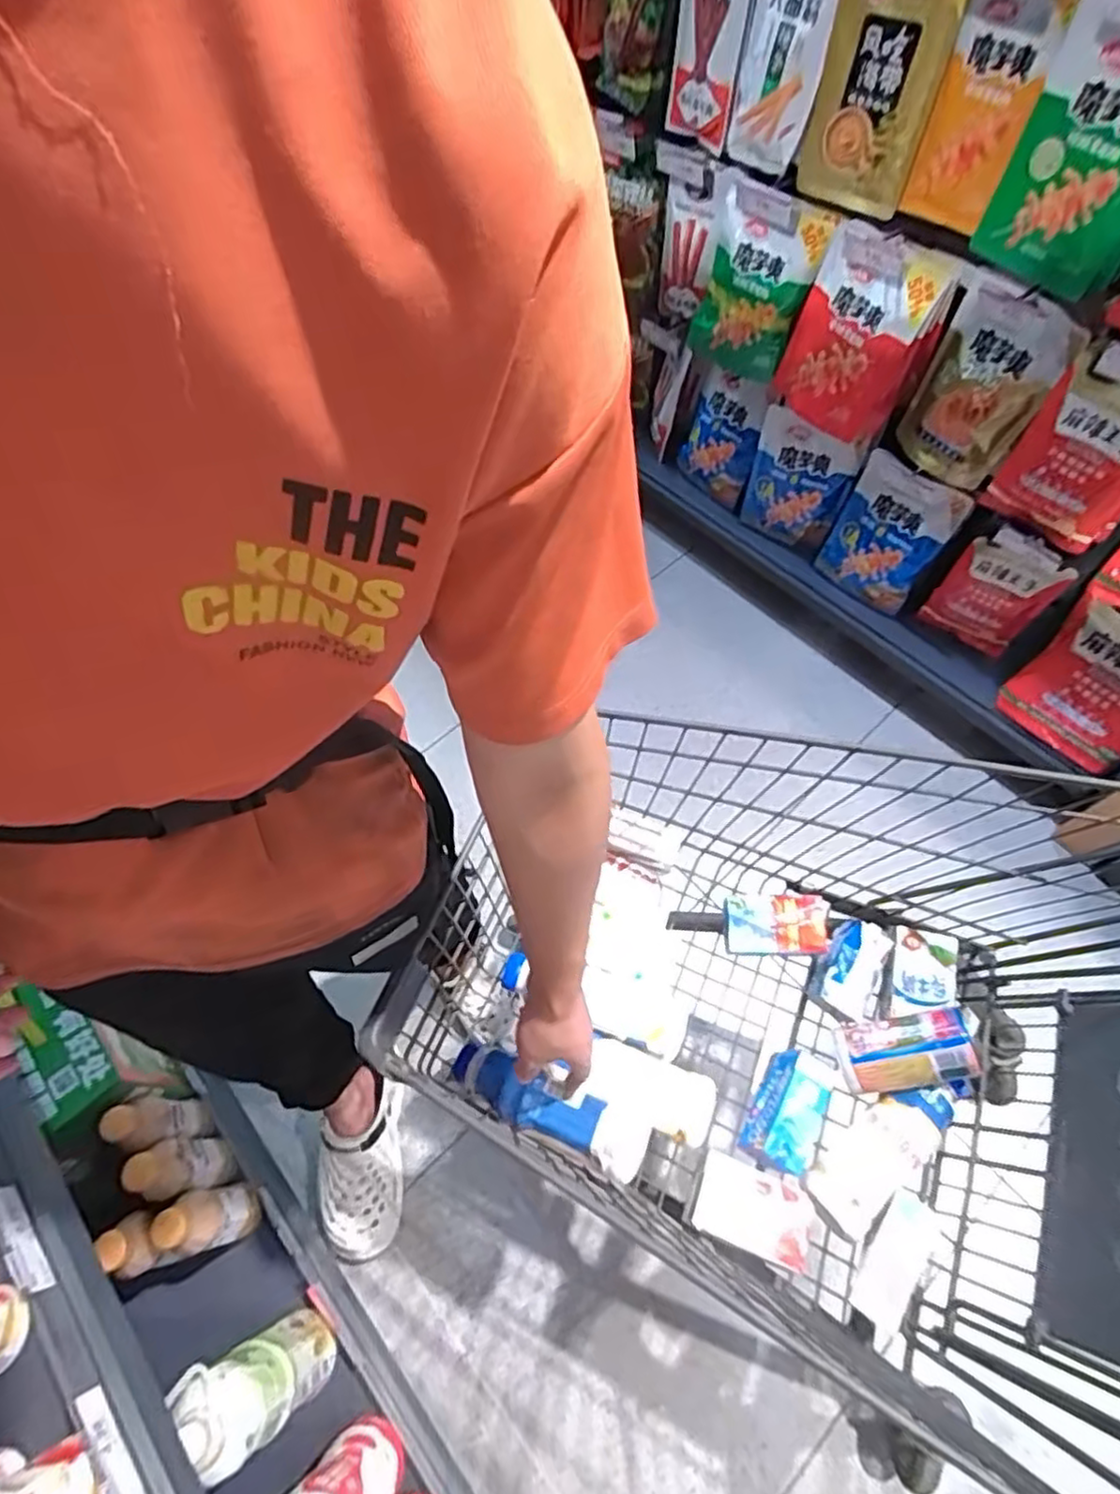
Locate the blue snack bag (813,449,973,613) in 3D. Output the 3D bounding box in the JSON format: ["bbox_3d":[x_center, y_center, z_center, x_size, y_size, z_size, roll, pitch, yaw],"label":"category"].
[{"bbox_3d":[0.595,-0.386,1.283,0.025,0.252,0.186,-30,62,-33],"label":"blue snack bag"}]

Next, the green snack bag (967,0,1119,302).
[{"bbox_3d":[0.632,-0.699,0.831,0.043,0.254,0.190,-36,65,-24],"label":"green snack bag"}]

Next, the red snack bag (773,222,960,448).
[{"bbox_3d":[0.486,-0.668,1.154,0.043,0.291,0.228,-38,66,-18],"label":"red snack bag"}]

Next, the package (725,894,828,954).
[{"bbox_3d":[0.251,0.203,0.807,0.114,0.038,0.065,0,60,2],"label":"package"}]

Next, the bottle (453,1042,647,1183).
[{"bbox_3d":[-0.012,0.343,0.682,0.200,0.073,0.073,15,62,17],"label":"bottle"}]

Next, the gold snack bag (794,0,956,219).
[{"bbox_3d":[0.428,-0.892,0.953,0.158,0.252,0.040,30,66,18],"label":"gold snack bag"}]

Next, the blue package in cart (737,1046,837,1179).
[{"bbox_3d":[0.238,0.373,0.716,0.070,0.063,0.113,26,65,16],"label":"blue package in cart"}]

